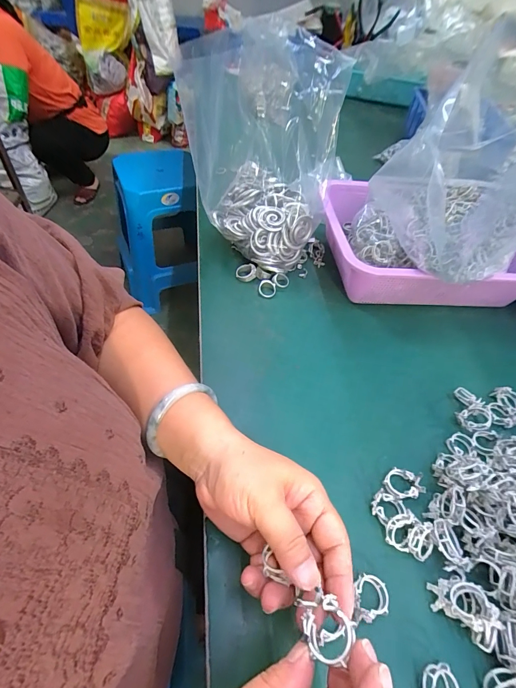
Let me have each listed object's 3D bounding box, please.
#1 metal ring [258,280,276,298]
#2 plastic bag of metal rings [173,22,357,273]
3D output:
[{"bbox_3d":[0.012,-0.074,0.458,0.023,0.004,0.026,24,70,0],"label":"metal ring"},{"bbox_3d":[0.011,-0.220,0.433,0.150,0.237,0.123,18,52,8],"label":"plastic bag of metal rings"}]

